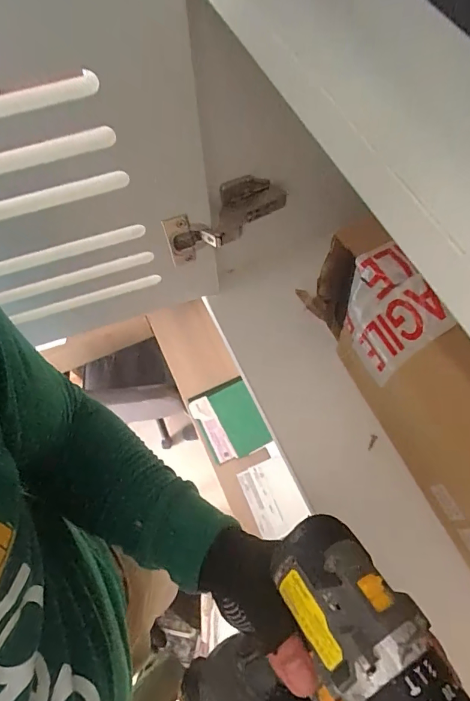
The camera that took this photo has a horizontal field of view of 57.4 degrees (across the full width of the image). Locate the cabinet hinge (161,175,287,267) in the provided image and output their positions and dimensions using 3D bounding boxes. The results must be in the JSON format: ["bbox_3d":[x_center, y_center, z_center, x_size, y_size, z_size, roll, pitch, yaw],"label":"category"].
[{"bbox_3d":[-0.009,-0.120,0.393,0.108,0.058,0.039,-34,68,-14],"label":"cabinet hinge"}]

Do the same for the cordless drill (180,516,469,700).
[{"bbox_3d":[0.047,0.217,0.258,0.078,0.225,0.153,-9,49,-33],"label":"cordless drill"}]

